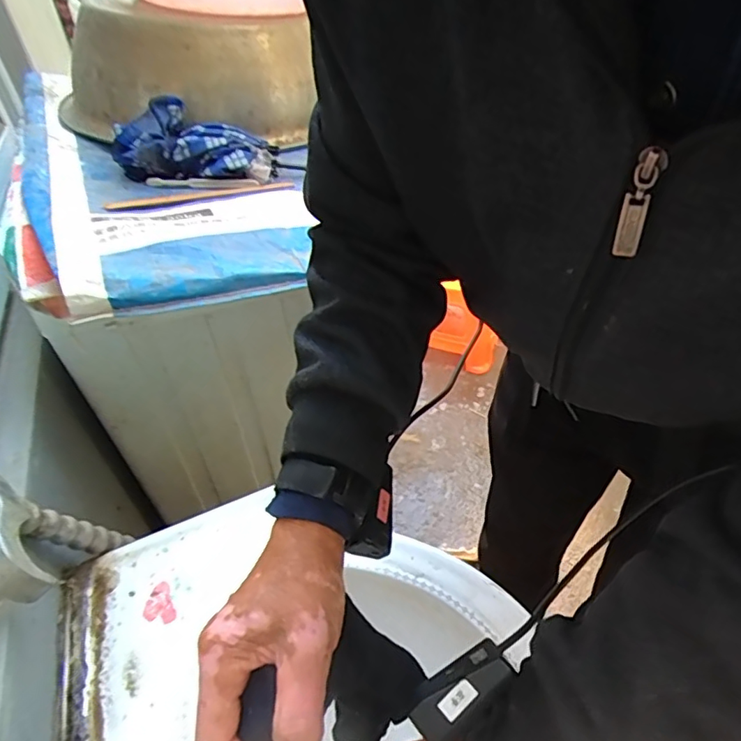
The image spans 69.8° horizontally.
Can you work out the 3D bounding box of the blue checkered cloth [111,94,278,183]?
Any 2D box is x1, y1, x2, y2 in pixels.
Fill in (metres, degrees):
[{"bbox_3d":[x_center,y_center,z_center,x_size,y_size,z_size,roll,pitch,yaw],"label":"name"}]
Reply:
[{"bbox_3d":[-0.267,-0.350,0.813,0.231,0.089,0.104,-6,42,-3],"label":"blue checkered cloth"}]

